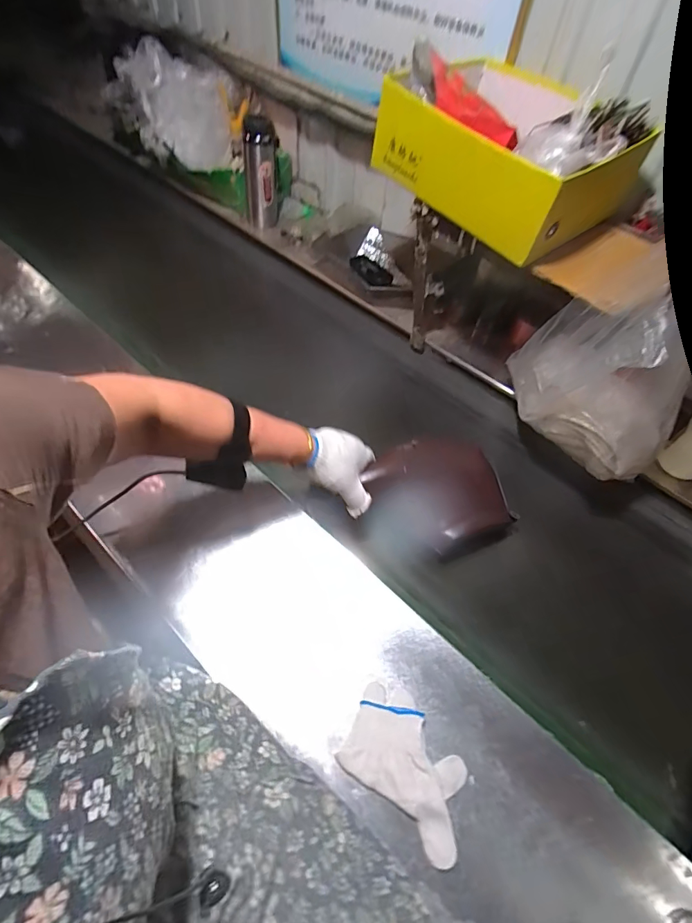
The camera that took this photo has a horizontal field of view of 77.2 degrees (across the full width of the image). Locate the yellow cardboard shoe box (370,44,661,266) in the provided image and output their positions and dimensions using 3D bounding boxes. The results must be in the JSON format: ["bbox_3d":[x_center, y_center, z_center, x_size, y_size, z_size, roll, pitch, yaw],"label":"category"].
[{"bbox_3d":[0.253,-0.497,0.686,0.297,0.136,0.349,-31,63,-24],"label":"yellow cardboard shoe box"}]

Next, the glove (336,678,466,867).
[{"bbox_3d":[0.064,0.322,0.458,0.148,0.014,0.087,37,60,19],"label":"glove"}]

